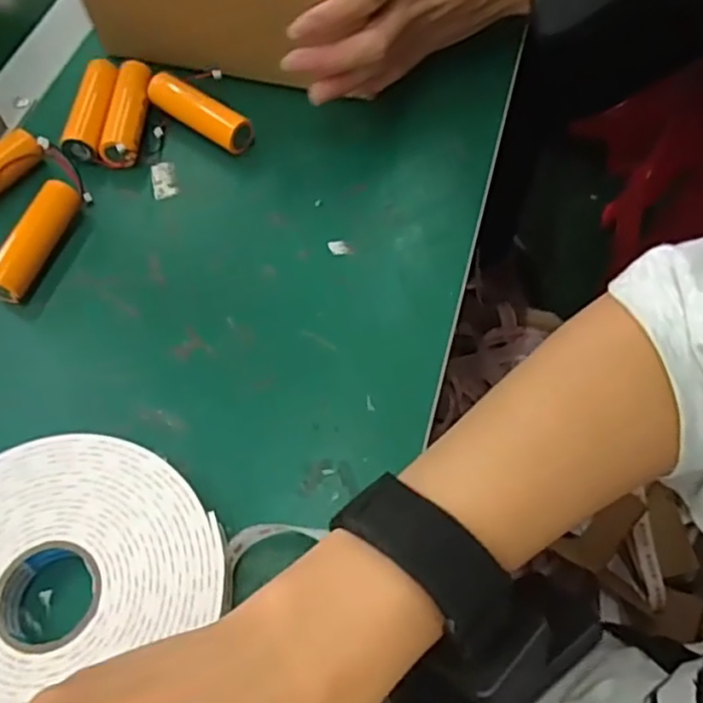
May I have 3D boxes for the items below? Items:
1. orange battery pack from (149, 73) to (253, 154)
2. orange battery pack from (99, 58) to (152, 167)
[{"bbox_3d":[-0.094,-0.148,0.422,0.075,0.022,0.022,34,66,19],"label":"orange battery pack"},{"bbox_3d":[-0.139,-0.144,0.420,0.021,0.024,0.077,1,60,2],"label":"orange battery pack"}]

